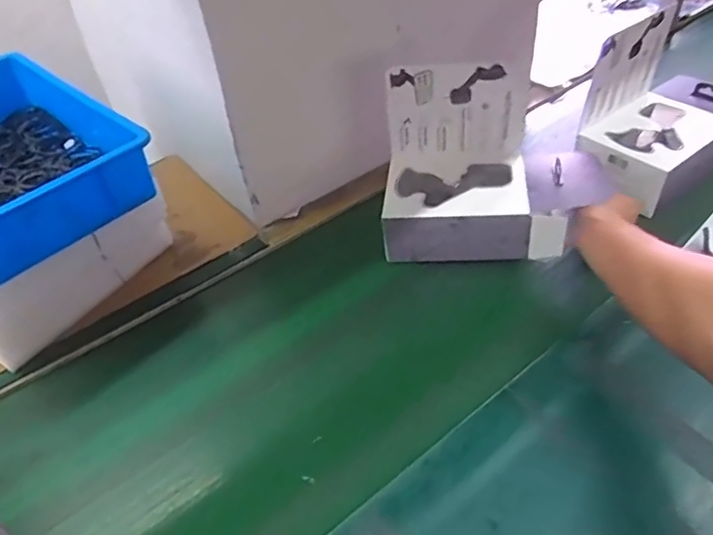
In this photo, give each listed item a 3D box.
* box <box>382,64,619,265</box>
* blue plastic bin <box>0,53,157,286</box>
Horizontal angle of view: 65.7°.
[{"bbox_3d":[0.179,-0.142,0.773,0.273,0.216,0.161,2,46,7],"label":"box"},{"bbox_3d":[-0.485,-0.151,0.739,0.422,0.084,0.259,31,53,33],"label":"blue plastic bin"}]

